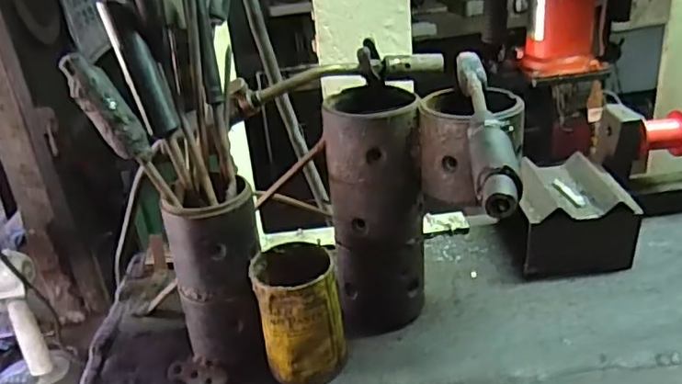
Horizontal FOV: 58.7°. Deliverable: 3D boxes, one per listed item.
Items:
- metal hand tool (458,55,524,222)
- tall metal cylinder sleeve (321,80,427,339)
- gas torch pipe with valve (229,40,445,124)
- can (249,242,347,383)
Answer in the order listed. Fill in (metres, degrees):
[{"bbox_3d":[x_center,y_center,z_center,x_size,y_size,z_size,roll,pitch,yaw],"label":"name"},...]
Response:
[{"bbox_3d":[0.112,-0.061,0.481,0.029,0.032,0.271,-2,26,8],"label":"metal hand tool"},{"bbox_3d":[0.036,0.021,0.612,0.087,0.237,0.089,-5,26,1],"label":"tall metal cylinder sleeve"},{"bbox_3d":[-0.007,-0.111,0.600,0.211,0.058,0.033,-7,26,-1],"label":"gas torch pipe with valve"},{"bbox_3d":[-0.038,0.117,0.571,0.073,0.121,0.072,-5,26,2],"label":"can"}]

